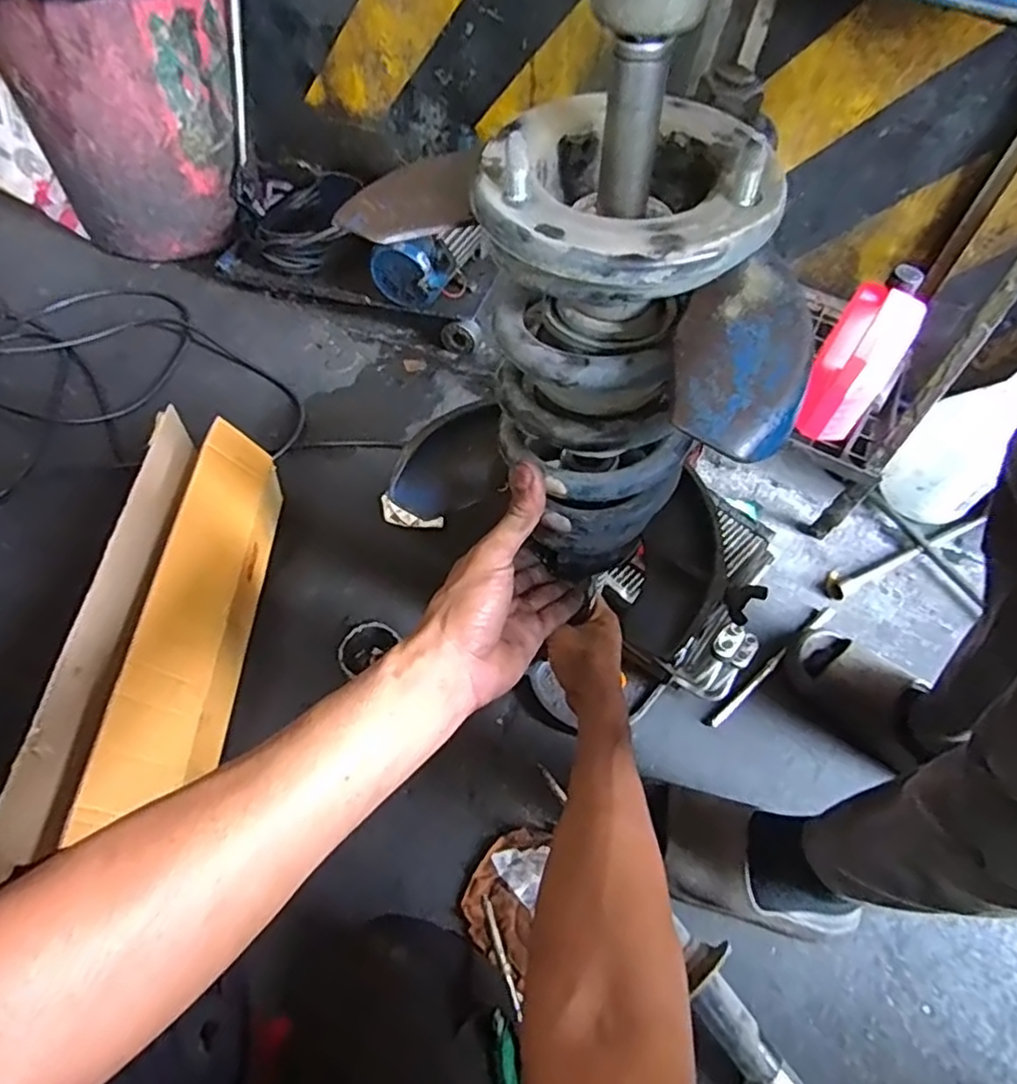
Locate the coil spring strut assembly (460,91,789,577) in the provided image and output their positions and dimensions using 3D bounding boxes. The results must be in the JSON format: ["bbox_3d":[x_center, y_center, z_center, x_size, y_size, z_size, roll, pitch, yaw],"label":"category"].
[{"bbox_3d":[0.061,-0.087,0.382,0.122,0.301,0.120,30,61,23],"label":"coil spring strut assembly"}]

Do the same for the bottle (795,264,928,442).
[{"bbox_3d":[0.501,-0.265,0.942,0.088,0.252,0.101,13,24,-21],"label":"bottle"}]

